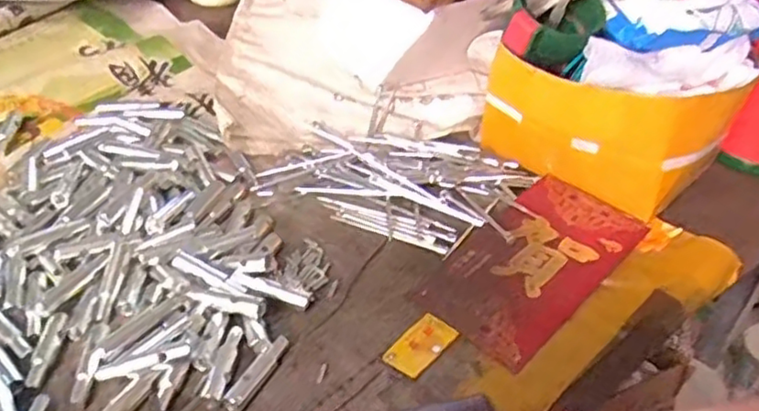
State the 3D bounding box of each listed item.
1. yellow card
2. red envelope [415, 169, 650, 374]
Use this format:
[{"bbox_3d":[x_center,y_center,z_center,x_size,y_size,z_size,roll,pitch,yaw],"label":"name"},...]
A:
[{"bbox_3d":[0.025,0.082,0.394,0.025,0.004,0.044,30,47,28],"label":"yellow card"},{"bbox_3d":[0.105,0.034,0.450,0.087,0.009,0.168,33,48,30],"label":"red envelope"}]

